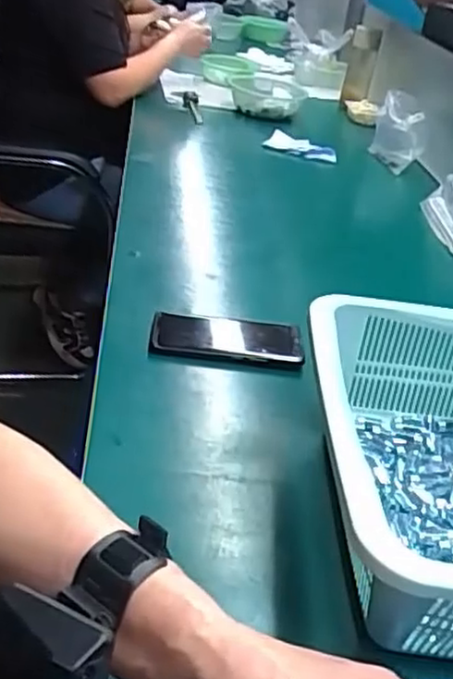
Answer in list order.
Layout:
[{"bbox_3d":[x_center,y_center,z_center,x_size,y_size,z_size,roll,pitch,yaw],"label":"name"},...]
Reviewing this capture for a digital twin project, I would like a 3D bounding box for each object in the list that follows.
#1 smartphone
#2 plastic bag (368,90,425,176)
[{"bbox_3d":[0.001,-0.001,0.752,0.162,0.014,0.067,8,32,-3],"label":"smartphone"},{"bbox_3d":[0.353,-0.420,1.402,0.070,0.144,0.116,4,33,-10],"label":"plastic bag"}]

